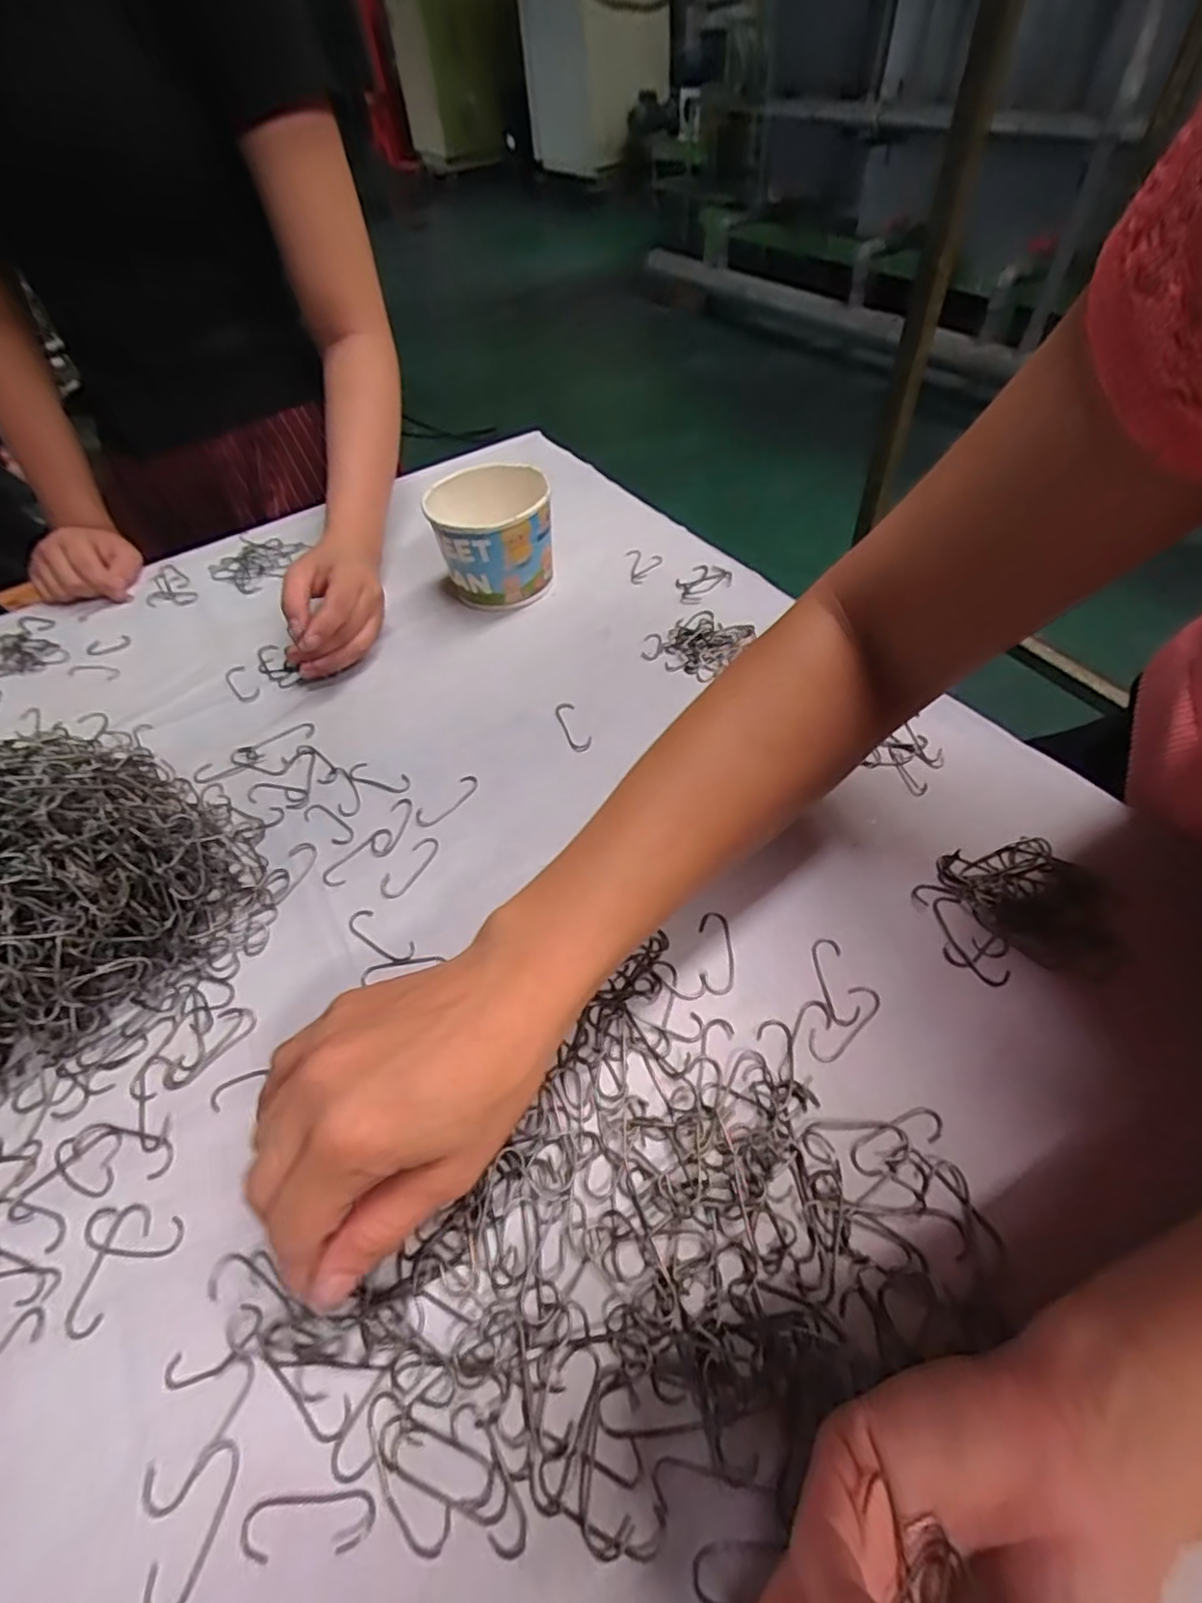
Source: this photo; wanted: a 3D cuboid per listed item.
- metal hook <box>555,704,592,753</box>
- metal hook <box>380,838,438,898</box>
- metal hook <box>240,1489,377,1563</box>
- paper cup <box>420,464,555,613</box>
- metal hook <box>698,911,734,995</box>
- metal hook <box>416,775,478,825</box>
[{"bbox_3d":[-0.019,-0.049,0.435,0.014,0.005,0.046,-19,52,-11],"label":"metal hook"},{"bbox_3d":[-0.107,0.036,0.373,0.016,0.004,0.043,22,56,20],"label":"metal hook"},{"bbox_3d":[-0.095,0.233,0.215,0.043,0.004,0.014,-6,51,0],"label":"metal hook"},{"bbox_3d":[-0.081,-0.200,0.508,0.085,0.078,0.079,-2,51,3],"label":"paper cup"},{"bbox_3d":[0.057,0.074,0.328,0.016,0.004,0.043,0,51,5],"label":"metal hook"},{"bbox_3d":[-0.092,-0.001,0.402,0.044,0.004,0.017,-38,58,-23],"label":"metal hook"}]

